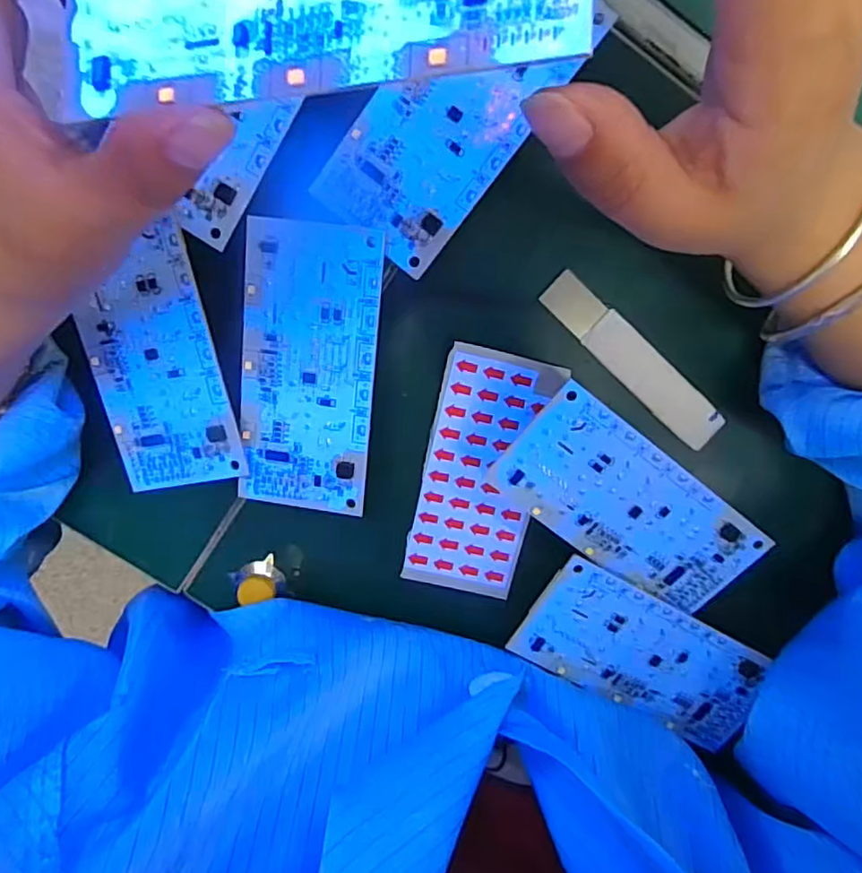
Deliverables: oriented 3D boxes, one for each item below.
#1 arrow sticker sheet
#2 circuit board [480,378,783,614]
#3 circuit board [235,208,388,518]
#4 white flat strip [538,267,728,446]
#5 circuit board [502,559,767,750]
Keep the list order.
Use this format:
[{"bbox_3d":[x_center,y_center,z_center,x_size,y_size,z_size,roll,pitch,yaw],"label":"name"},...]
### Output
[{"bbox_3d":[0.022,0.018,0.271,0.051,0.004,0.109,12,102,-2],"label":"arrow sticker sheet"},{"bbox_3d":[0.084,0.030,0.255,0.112,0.004,0.055,36,108,-9],"label":"circuit board"},{"bbox_3d":[-0.050,-0.026,0.246,0.054,0.004,0.114,8,103,7],"label":"circuit board"},{"bbox_3d":[0.087,-0.032,0.261,0.095,0.006,0.021,43,97,-4],"label":"white flat strip"},{"bbox_3d":[0.096,0.098,0.269,0.111,0.004,0.054,28,107,-6],"label":"circuit board"}]

